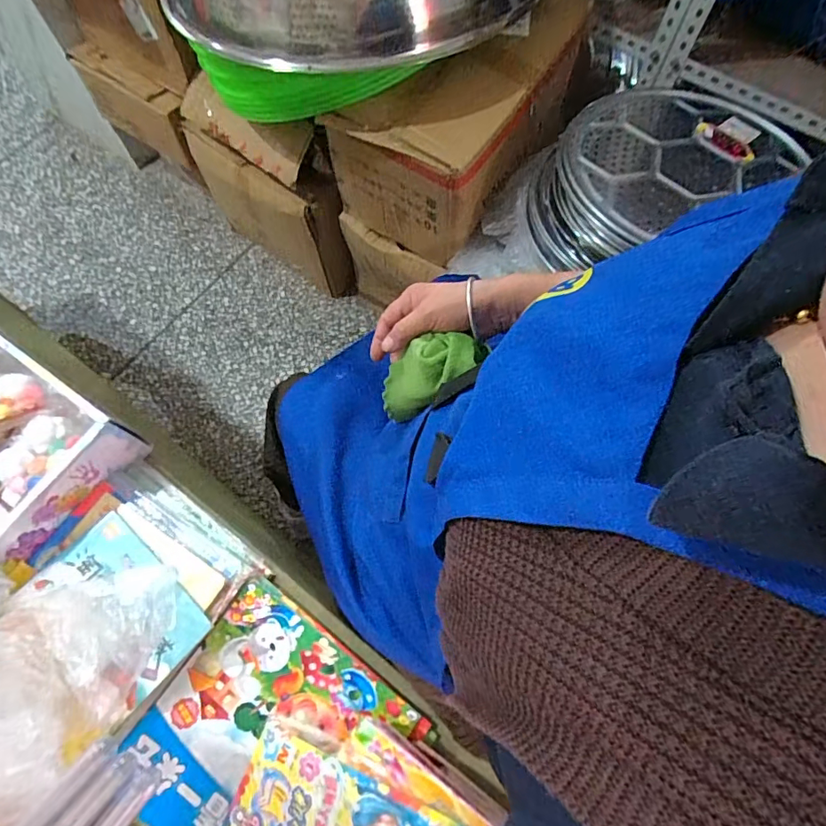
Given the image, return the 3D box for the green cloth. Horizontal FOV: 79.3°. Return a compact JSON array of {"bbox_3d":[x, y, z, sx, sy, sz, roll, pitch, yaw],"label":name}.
[{"bbox_3d":[0.009,-0.032,0.481,0.048,0.120,0.054,-1,61,-43],"label":"green cloth"}]

